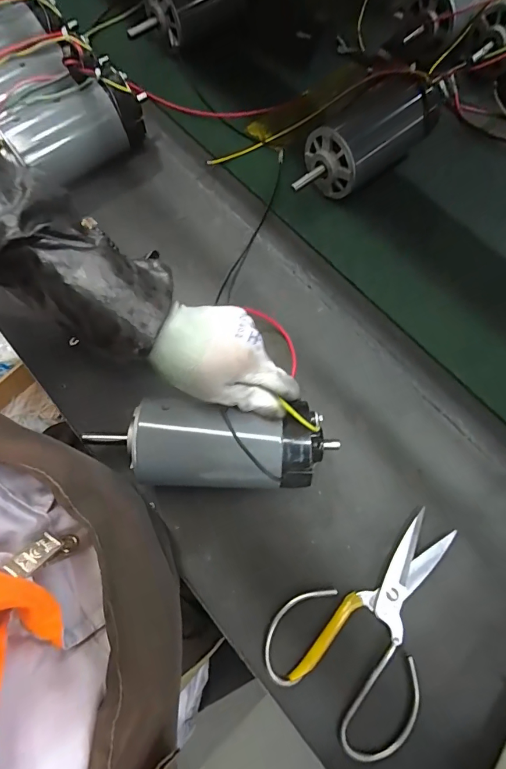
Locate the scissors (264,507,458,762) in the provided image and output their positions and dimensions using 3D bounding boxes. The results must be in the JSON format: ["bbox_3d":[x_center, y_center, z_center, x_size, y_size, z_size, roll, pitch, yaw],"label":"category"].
[{"bbox_3d":[0.112,0.204,0.347,0.134,0.011,0.193,38,74,11],"label":"scissors"}]

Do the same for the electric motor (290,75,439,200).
[{"bbox_3d":[0.135,-0.298,0.490,0.218,0.074,0.079,-40,75,-11],"label":"electric motor"}]

